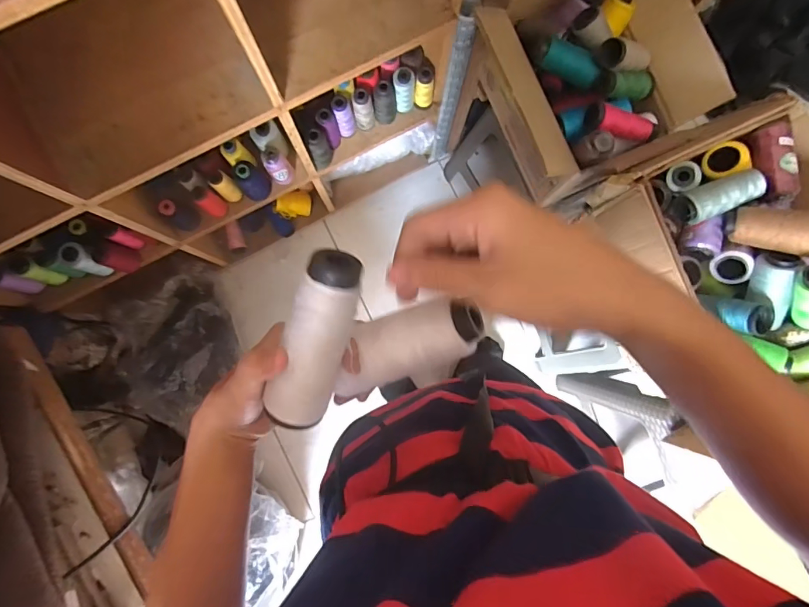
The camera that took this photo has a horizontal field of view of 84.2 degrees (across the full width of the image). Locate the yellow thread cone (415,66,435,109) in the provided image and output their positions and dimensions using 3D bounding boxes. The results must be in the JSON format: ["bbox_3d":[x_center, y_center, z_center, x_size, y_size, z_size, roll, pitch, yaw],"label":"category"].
[{"bbox_3d":[0.044,-0.471,0.984,0.044,0.113,0.040,7,86,-1],"label":"yellow thread cone"}]

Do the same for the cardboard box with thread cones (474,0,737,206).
[{"bbox_3d":[0.307,-0.402,0.790,0.334,0.223,0.344,-29,87,-4],"label":"cardboard box with thread cones"}]

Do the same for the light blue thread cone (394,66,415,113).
[{"bbox_3d":[-0.001,-0.465,0.979,0.044,0.102,0.046,-3,86,-2],"label":"light blue thread cone"}]

